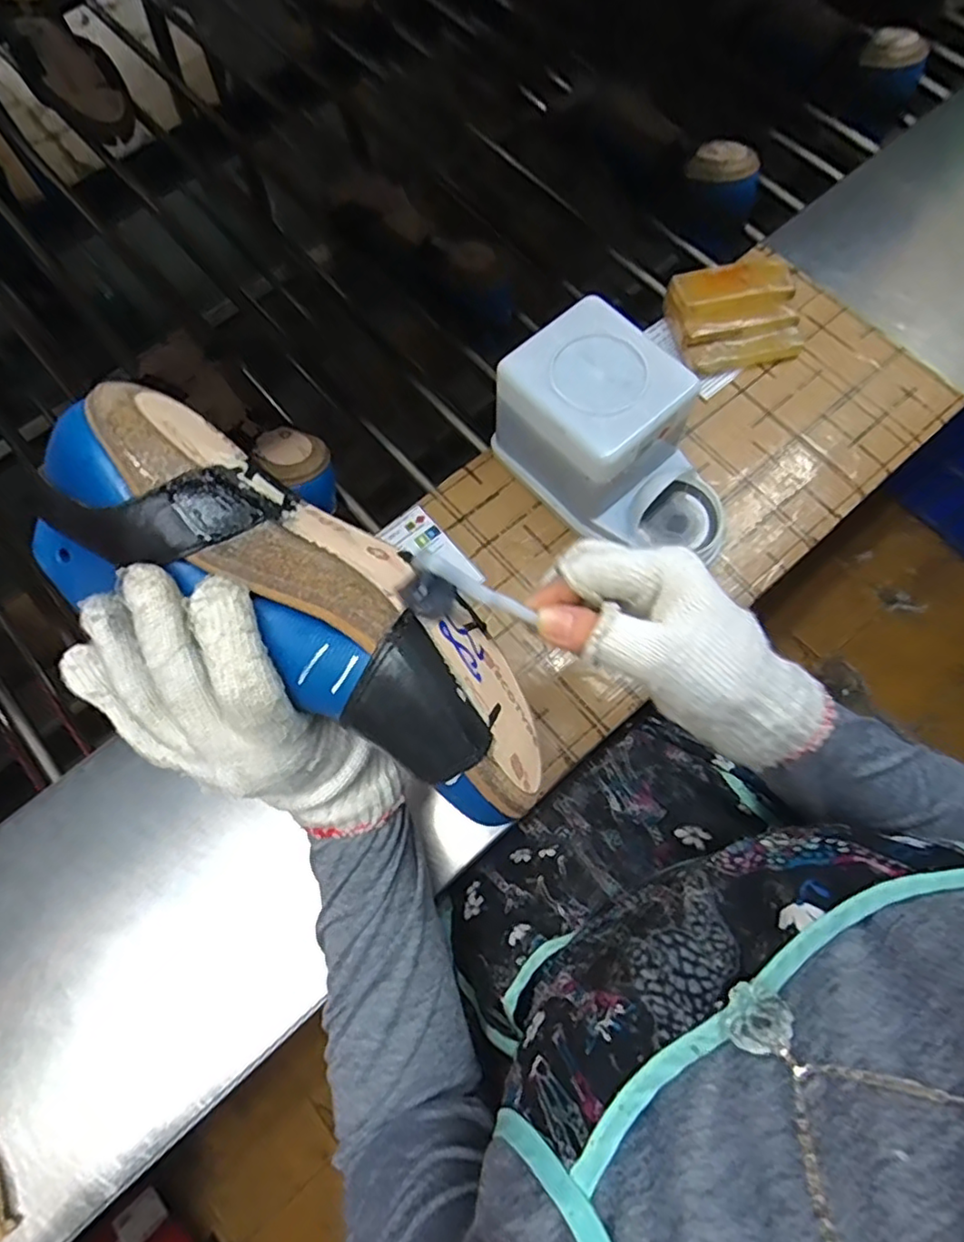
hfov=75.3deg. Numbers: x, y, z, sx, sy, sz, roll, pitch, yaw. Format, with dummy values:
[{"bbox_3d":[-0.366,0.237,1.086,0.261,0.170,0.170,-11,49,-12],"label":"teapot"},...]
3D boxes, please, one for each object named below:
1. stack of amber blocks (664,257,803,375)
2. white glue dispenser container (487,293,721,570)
[{"bbox_3d":[0.215,-0.258,0.528,0.104,0.036,0.082,-9,72,-1],"label":"stack of amber blocks"},{"bbox_3d":[0.102,-0.120,0.451,0.098,0.102,0.181,-40,75,-10],"label":"white glue dispenser container"}]

